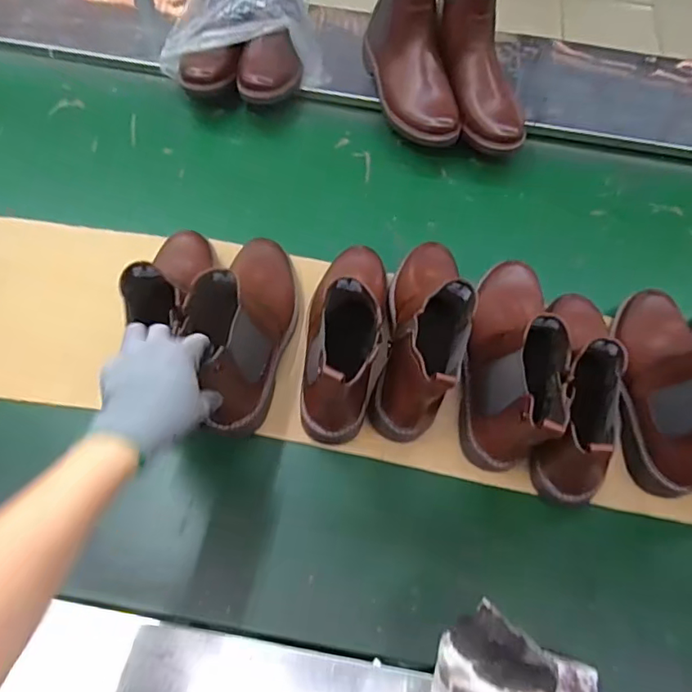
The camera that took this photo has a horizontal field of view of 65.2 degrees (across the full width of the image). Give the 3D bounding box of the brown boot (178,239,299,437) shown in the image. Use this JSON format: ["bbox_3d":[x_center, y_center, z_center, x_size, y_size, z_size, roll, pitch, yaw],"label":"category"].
[{"bbox_3d":[-0.108,-0.039,0.591,0.082,0.144,0.245,11,63,3],"label":"brown boot"}]

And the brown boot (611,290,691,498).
[{"bbox_3d":[0.359,0.020,0.585,0.088,0.146,0.243,6,62,0],"label":"brown boot"}]

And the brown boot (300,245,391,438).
[{"bbox_3d":[0.004,-0.032,0.597,0.082,0.163,0.247,8,62,1],"label":"brown boot"}]

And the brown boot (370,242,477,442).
[{"bbox_3d":[0.086,-0.032,0.600,0.083,0.165,0.252,10,62,2],"label":"brown boot"}]

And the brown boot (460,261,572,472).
[{"bbox_3d":[0.181,-0.003,0.589,0.077,0.167,0.246,14,62,4],"label":"brown boot"}]

